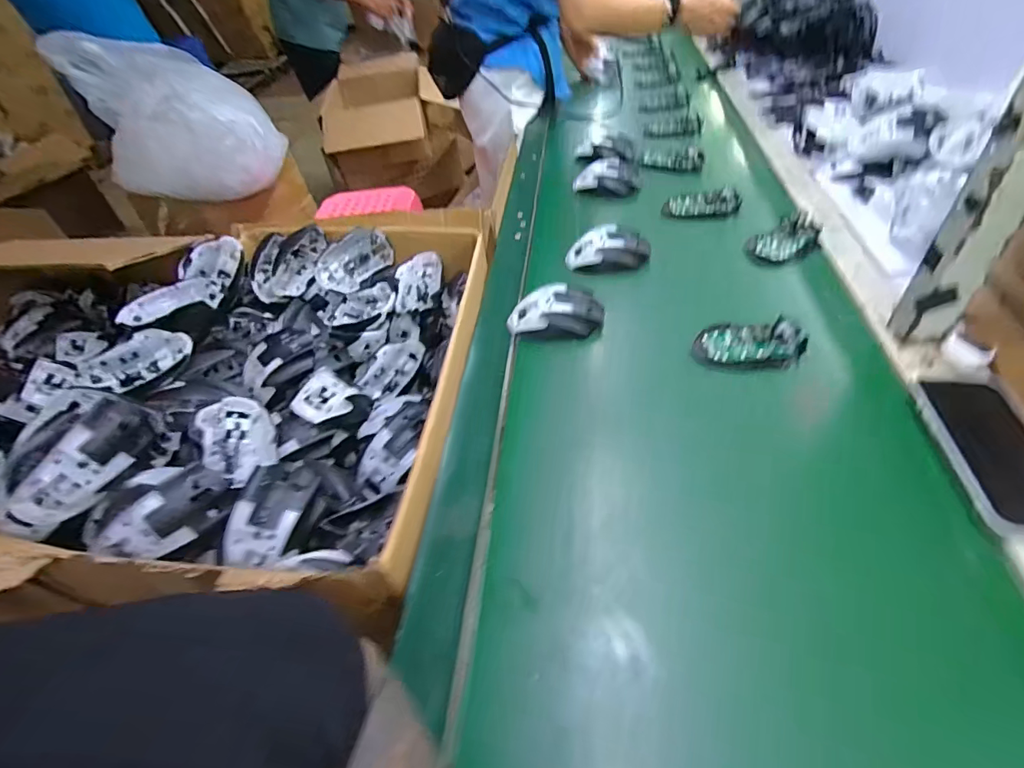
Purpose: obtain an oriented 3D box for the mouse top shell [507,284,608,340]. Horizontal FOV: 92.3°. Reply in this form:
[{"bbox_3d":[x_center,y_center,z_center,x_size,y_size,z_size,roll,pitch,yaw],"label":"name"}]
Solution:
[{"bbox_3d":[0.054,-0.092,0.606,0.117,0.039,0.064,-3,46,4],"label":"mouse top shell"}]

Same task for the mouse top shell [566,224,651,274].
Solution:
[{"bbox_3d":[0.136,-0.190,0.694,0.116,0.036,0.066,4,47,11],"label":"mouse top shell"}]

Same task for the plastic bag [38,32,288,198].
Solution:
[{"bbox_3d":[-0.778,-0.638,1.181,0.391,0.367,0.212,-31,50,-22],"label":"plastic bag"}]

